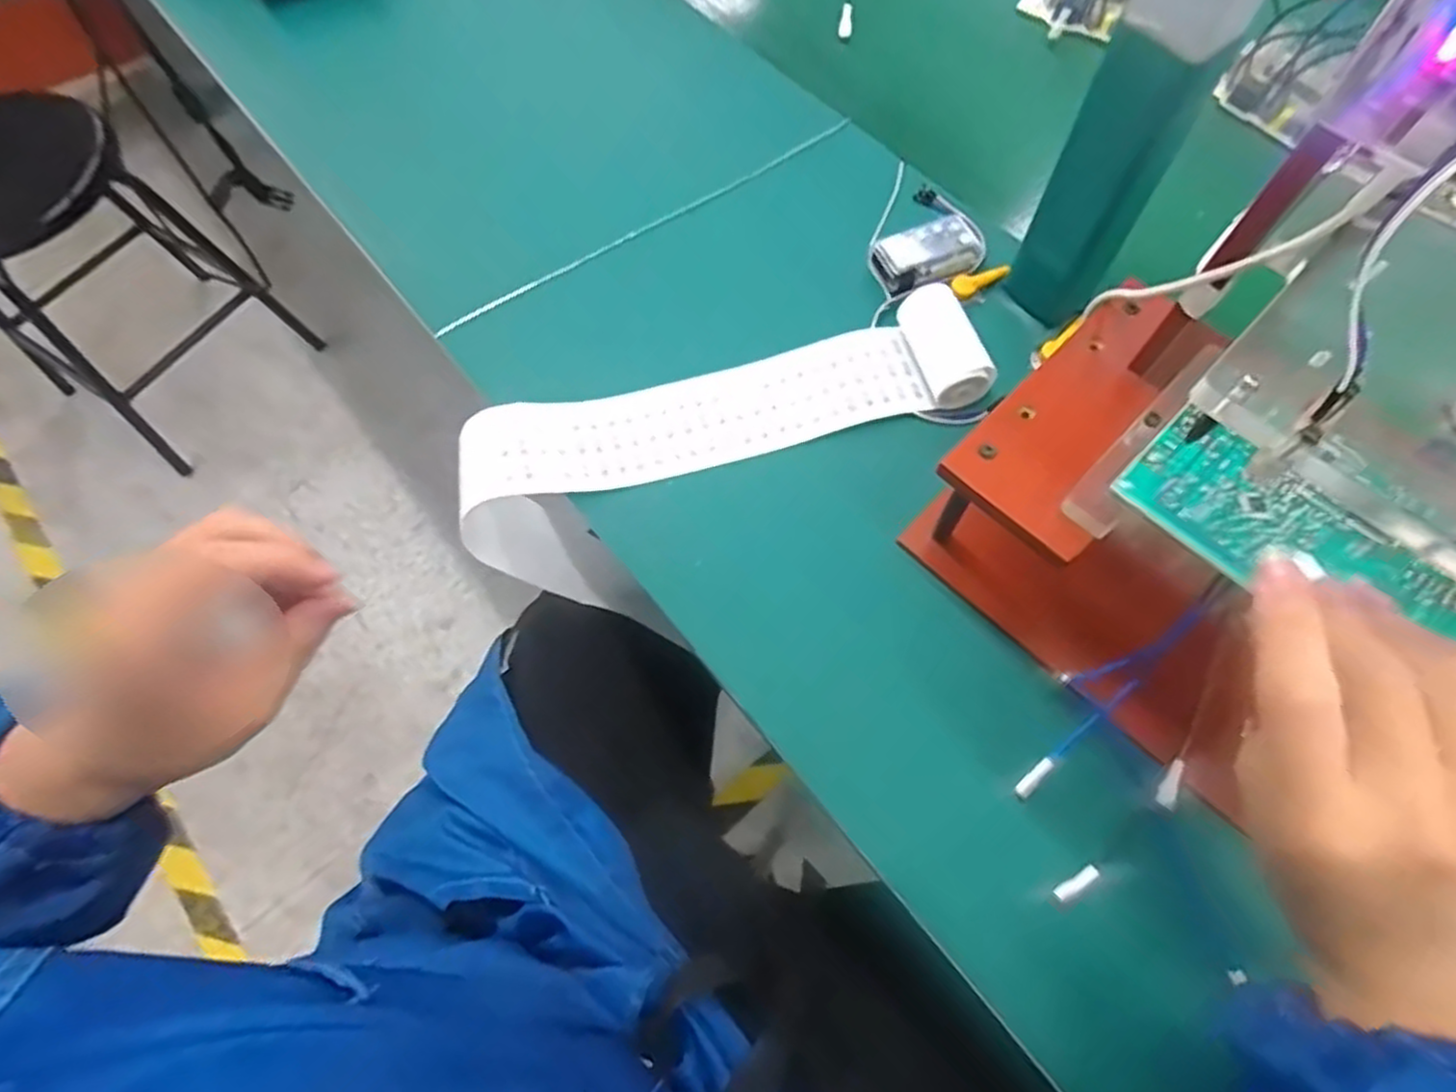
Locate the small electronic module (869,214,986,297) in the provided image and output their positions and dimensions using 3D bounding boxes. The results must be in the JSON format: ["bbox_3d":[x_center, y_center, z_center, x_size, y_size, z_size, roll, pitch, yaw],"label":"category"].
[{"bbox_3d":[0.134,-0.193,0.497,0.069,0.020,0.042,-20,67,-8],"label":"small electronic module"}]

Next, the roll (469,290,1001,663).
[{"bbox_3d":[0.003,-0.053,0.496,0.323,0.188,0.092,-22,67,4],"label":"roll"}]

